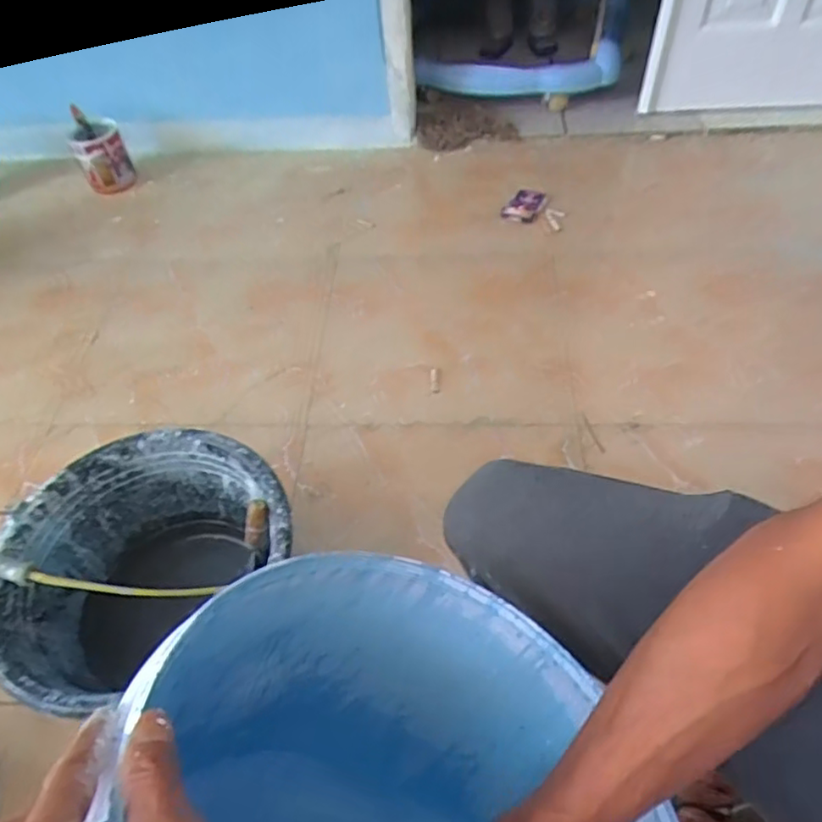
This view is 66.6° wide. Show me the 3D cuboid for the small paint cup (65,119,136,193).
[{"bbox_3d":[-0.657,-0.539,1.338,0.103,0.116,0.108,-24,54,-15],"label":"small paint cup"}]

